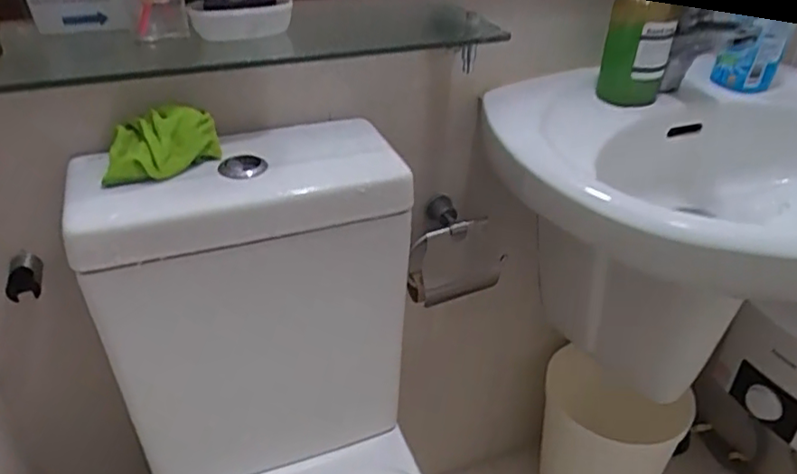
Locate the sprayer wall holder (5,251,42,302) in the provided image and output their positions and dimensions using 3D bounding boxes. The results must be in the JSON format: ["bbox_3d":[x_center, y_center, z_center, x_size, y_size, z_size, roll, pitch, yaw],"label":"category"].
[{"bbox_3d":[-0.404,0.042,0.670,0.033,0.033,0.045,-9,33,-15],"label":"sprayer wall holder"}]

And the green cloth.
[{"bbox_3d":[-0.228,-0.090,0.595,0.099,0.049,0.062,-5,32,-8],"label":"green cloth"}]

